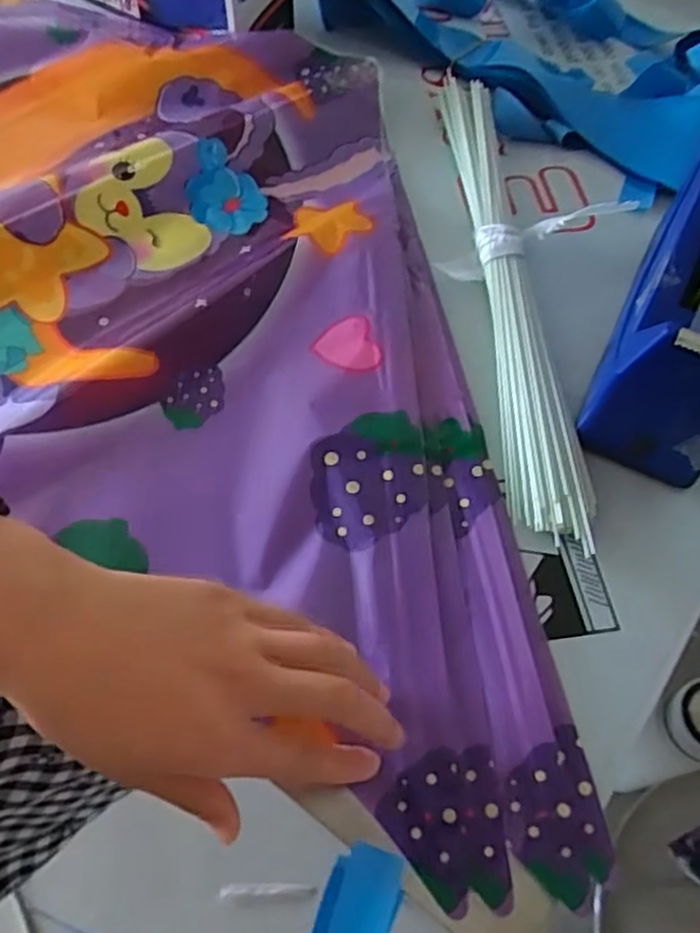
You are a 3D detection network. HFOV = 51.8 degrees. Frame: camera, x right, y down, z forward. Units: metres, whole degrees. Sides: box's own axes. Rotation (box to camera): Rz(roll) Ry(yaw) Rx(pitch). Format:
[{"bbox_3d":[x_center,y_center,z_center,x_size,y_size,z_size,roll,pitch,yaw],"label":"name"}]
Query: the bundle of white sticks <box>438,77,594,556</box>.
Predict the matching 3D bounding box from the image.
[{"bbox_3d":[0.097,-0.128,0.463,0.047,0.018,0.377,-2,62,-3],"label":"bundle of white sticks"}]

